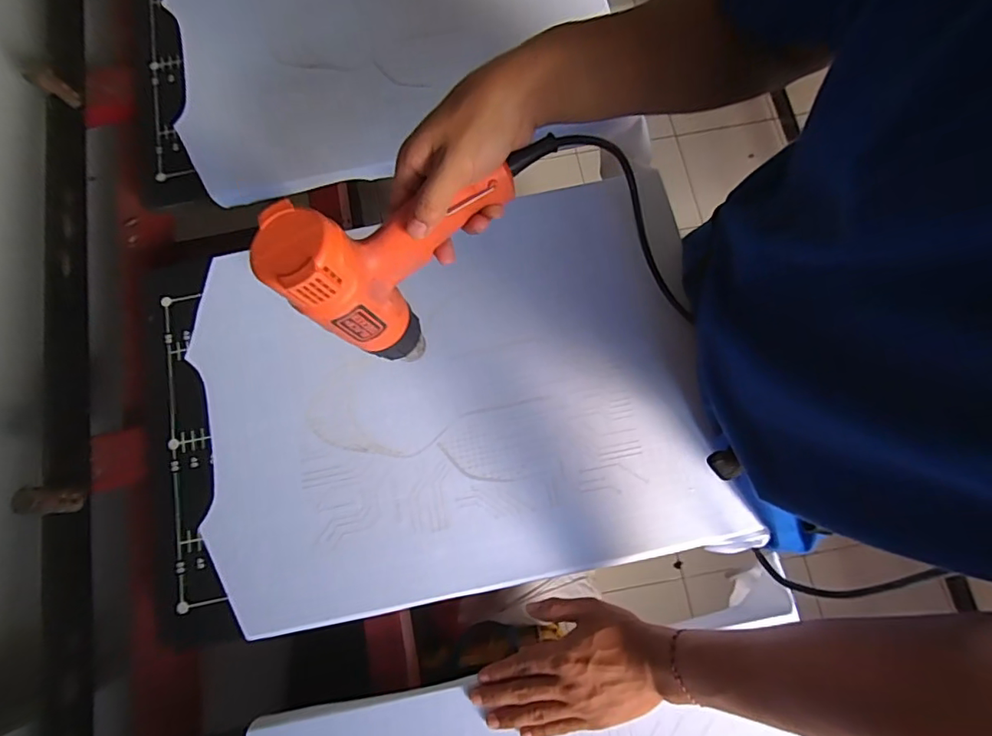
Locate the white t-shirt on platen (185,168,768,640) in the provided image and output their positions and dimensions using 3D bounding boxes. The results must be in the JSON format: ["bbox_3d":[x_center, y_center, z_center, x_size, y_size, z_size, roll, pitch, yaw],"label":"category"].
[{"bbox_3d":[-0.039,0.024,0.529,0.513,0.030,0.379,-11,76,-2],"label":"white t-shirt on platen"}]

